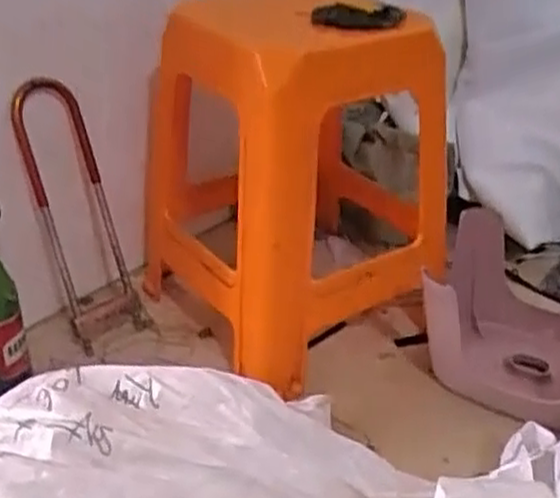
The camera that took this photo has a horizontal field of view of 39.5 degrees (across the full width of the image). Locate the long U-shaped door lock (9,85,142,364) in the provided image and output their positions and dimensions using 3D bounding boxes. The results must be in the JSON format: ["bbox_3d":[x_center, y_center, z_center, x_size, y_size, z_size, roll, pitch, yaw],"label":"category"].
[{"bbox_3d":[-0.264,-0.038,1.038,0.103,0.381,0.040,-22,30,-24],"label":"long U-shaped door lock"}]

